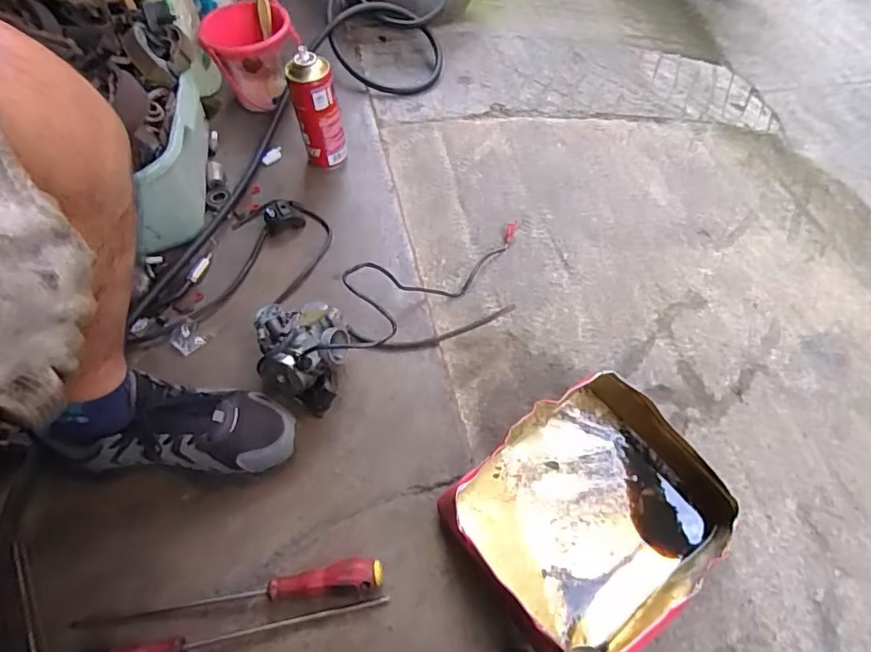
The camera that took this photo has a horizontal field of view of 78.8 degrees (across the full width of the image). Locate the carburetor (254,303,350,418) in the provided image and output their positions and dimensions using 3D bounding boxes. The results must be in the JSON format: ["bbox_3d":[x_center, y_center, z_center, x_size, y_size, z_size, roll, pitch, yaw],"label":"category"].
[{"bbox_3d":[-0.156,0.037,0.638,0.102,0.100,0.125,-1,58,2],"label":"carburetor"}]

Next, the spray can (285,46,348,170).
[{"bbox_3d":[-0.182,-0.321,0.820,0.067,0.184,0.056,-19,59,-10],"label":"spray can"}]

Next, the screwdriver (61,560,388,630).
[{"bbox_3d":[-0.212,0.268,0.532,0.314,0.034,0.027,-7,58,-2],"label":"screwdriver"}]

